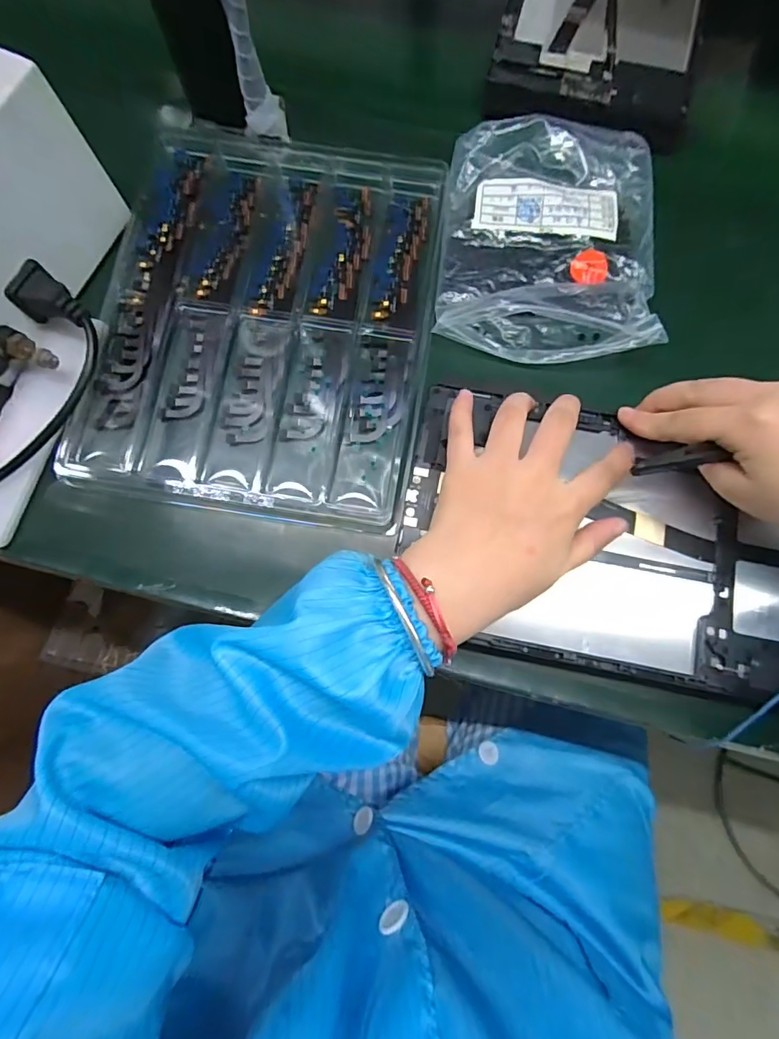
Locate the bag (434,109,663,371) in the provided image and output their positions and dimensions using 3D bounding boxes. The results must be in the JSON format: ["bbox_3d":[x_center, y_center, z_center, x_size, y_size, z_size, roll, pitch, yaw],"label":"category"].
[{"bbox_3d":[0.110,-0.193,0.334,0.141,0.029,0.172,7,77,1],"label":"bag"}]

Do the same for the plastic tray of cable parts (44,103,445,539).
[{"bbox_3d":[-0.082,-0.146,0.338,0.215,0.010,0.285,8,79,2],"label":"plastic tray of cable parts"}]

